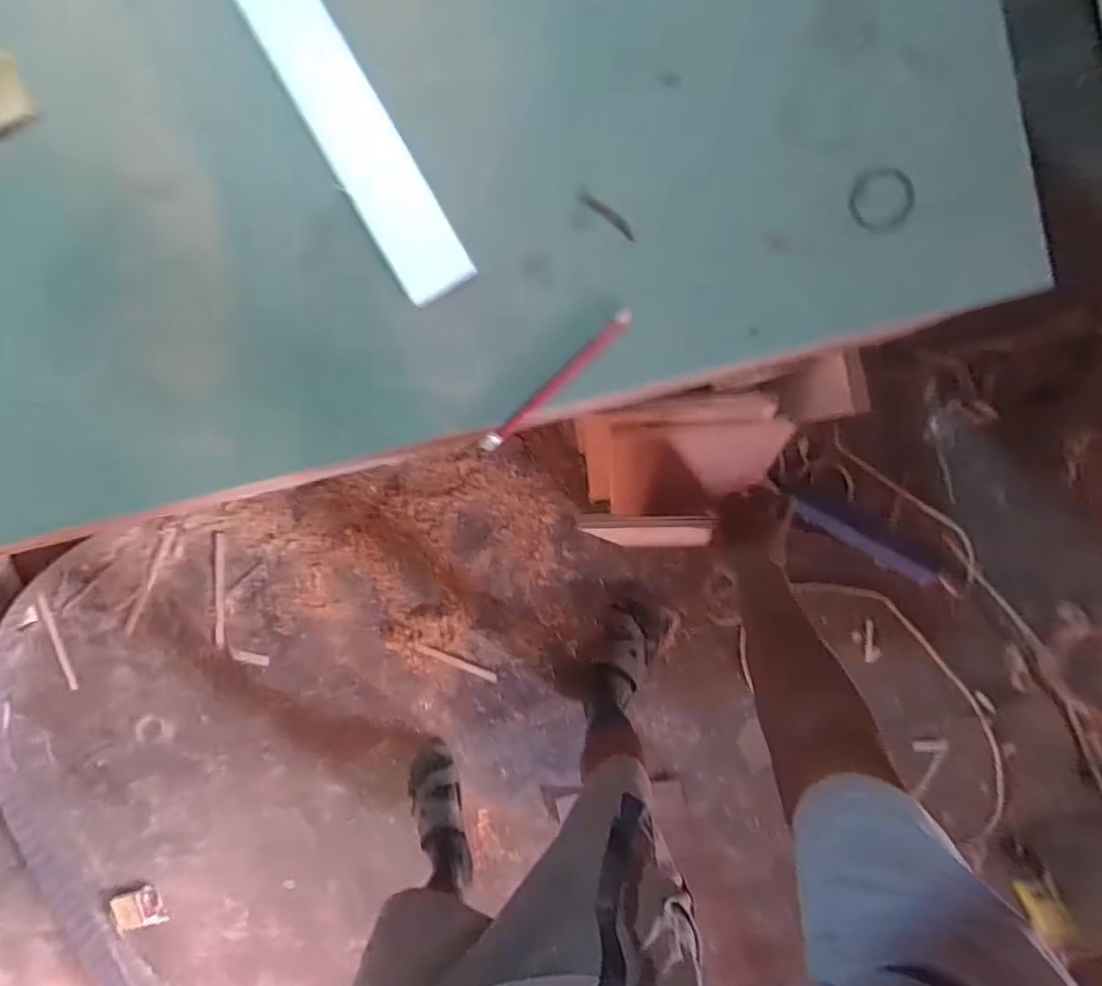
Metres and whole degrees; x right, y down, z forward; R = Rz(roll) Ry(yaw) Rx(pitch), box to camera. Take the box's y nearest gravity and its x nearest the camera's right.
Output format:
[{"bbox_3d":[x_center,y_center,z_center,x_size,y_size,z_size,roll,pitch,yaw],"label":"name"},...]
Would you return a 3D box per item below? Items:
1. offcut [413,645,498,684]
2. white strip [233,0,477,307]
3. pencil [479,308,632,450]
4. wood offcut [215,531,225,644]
[{"bbox_3d":[-0.199,0.354,1.307,0.184,0.005,0.018,21,99,1],"label":"offcut"},{"bbox_3d":[-0.231,-0.414,0.429,0.052,0.014,0.624,-30,92,1],"label":"white strip"},{"bbox_3d":[0.003,-0.078,0.439,0.136,0.008,0.012,-42,91,6],"label":"pencil"},{"bbox_3d":[-0.695,0.200,1.323,0.021,0.004,0.237,3,98,4],"label":"wood offcut"}]

